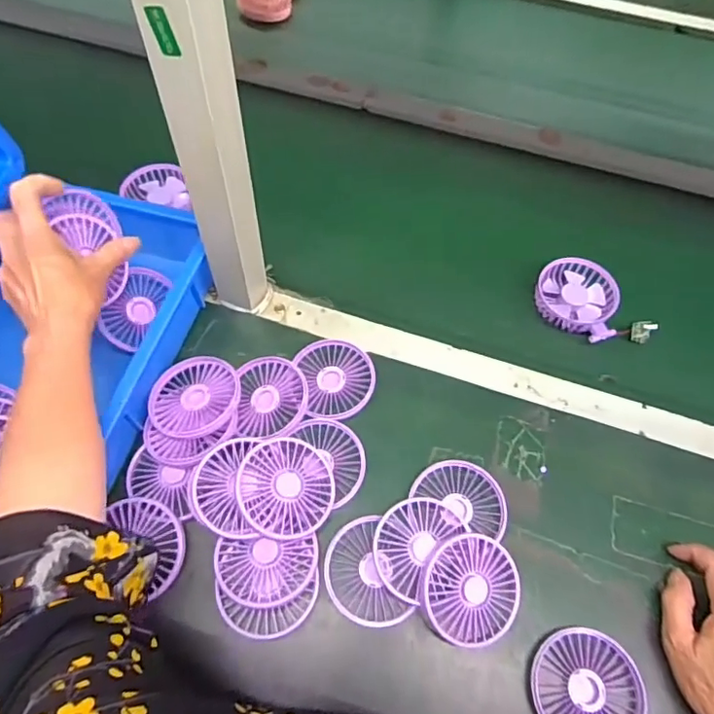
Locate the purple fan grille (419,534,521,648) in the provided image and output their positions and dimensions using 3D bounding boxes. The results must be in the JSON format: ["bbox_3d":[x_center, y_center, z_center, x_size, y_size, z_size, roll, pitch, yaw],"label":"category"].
[{"bbox_3d":[0.097,0.196,0.464,0.085,0.013,0.085,3,77,-15],"label":"purple fan grille"}]

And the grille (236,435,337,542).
[{"bbox_3d":[-0.062,0.114,0.482,0.085,0.009,0.084,10,62,-19],"label":"grille"}]

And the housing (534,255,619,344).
[{"bbox_3d":[0.258,-0.070,0.630,0.099,0.022,0.091,35,65,16],"label":"housing"}]

